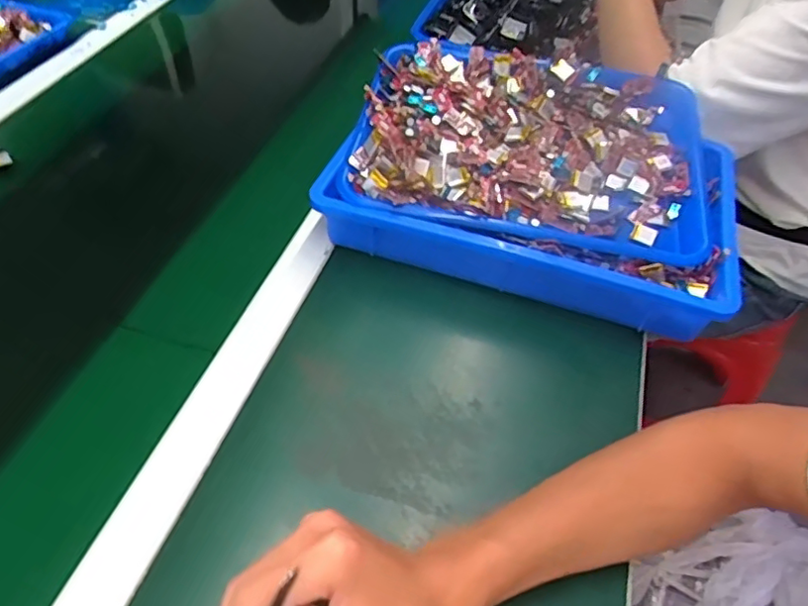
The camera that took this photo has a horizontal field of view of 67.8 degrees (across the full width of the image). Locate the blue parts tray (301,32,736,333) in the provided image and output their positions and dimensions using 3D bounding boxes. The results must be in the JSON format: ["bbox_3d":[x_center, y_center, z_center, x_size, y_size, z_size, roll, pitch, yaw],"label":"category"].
[{"bbox_3d":[0.135,-0.137,0.599,0.368,0.101,0.287,13,50,11],"label":"blue parts tray"}]

